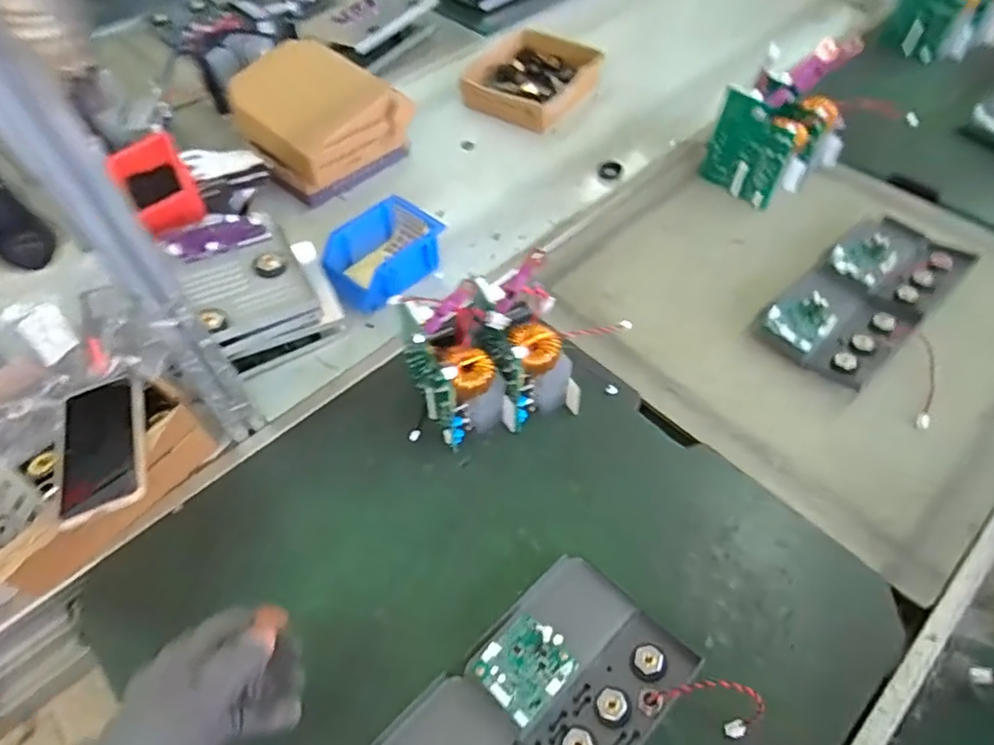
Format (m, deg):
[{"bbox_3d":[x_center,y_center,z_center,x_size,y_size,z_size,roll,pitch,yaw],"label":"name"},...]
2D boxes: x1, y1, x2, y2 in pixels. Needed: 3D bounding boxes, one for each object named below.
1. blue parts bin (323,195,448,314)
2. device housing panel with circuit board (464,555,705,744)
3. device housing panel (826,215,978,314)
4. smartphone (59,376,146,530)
[{"bbox_3d":[-0.156,-0.158,0.836,0.117,0.069,0.161,34,62,22],"label":"blue parts bin"},{"bbox_3d":[0.072,0.261,0.537,0.157,0.036,0.152,-39,62,-24],"label":"device housing panel with circuit board"},{"bbox_3d":[0.546,-0.162,0.822,0.166,0.034,0.150,-35,60,-22],"label":"device housing panel"},{"bbox_3d":[-0.376,0.069,0.576,0.077,0.013,0.161,-27,51,-6],"label":"smartphone"}]

